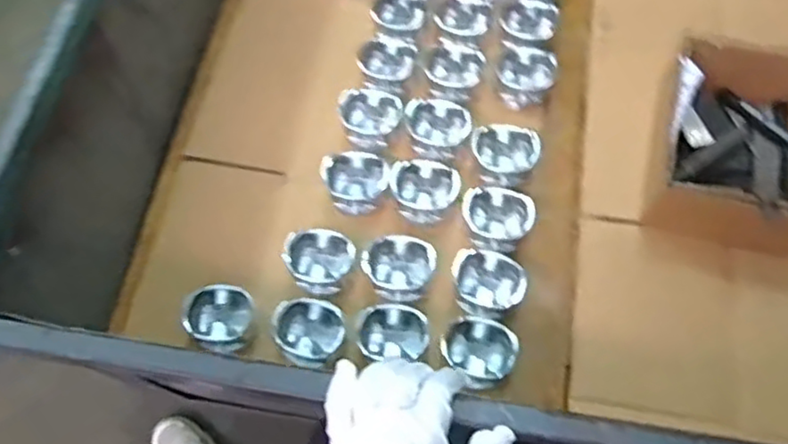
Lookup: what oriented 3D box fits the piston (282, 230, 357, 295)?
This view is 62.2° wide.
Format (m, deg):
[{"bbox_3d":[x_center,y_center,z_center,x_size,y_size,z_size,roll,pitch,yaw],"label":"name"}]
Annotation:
[{"bbox_3d":[-0.089,0.049,0.764,0.081,0.055,0.073,16,69,8],"label":"piston"}]

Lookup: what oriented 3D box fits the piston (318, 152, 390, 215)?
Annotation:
[{"bbox_3d":[-0.044,-0.047,0.790,0.074,0.070,0.071,-21,68,-6],"label":"piston"}]

